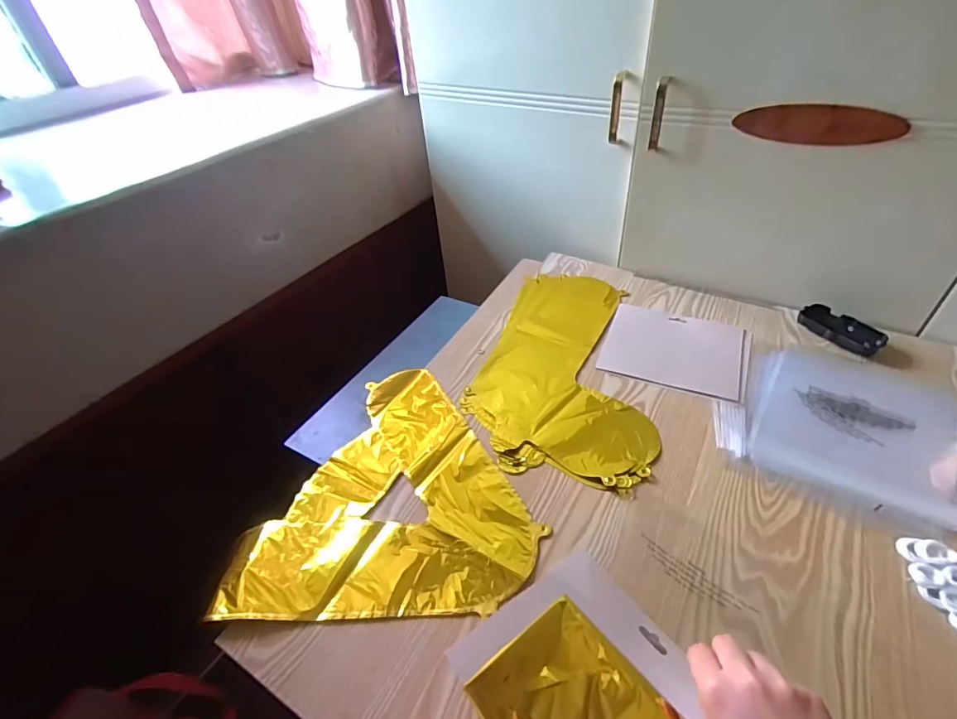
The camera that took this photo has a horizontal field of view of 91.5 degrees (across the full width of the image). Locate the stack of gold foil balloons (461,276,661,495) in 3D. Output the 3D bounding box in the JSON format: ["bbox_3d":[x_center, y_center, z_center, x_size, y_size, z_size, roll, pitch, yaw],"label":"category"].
[{"bbox_3d":[0.134,-0.003,0.695,0.240,0.007,0.409,8,44,14],"label":"stack of gold foil balloons"}]

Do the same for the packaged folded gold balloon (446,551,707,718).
[{"bbox_3d":[0.096,0.258,0.375,0.179,0.029,0.182,-22,40,-30],"label":"packaged folded gold balloon"}]

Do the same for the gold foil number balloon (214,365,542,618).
[{"bbox_3d":[-0.101,0.132,0.573,0.312,0.007,0.333,-3,42,2],"label":"gold foil number balloon"}]

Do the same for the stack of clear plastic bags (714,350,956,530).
[{"bbox_3d":[0.451,0.070,0.585,0.238,0.011,0.245,22,49,27],"label":"stack of clear plastic bags"}]

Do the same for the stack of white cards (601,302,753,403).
[{"bbox_3d":[0.294,-0.020,0.696,0.194,0.004,0.169,13,45,19],"label":"stack of white cards"}]

